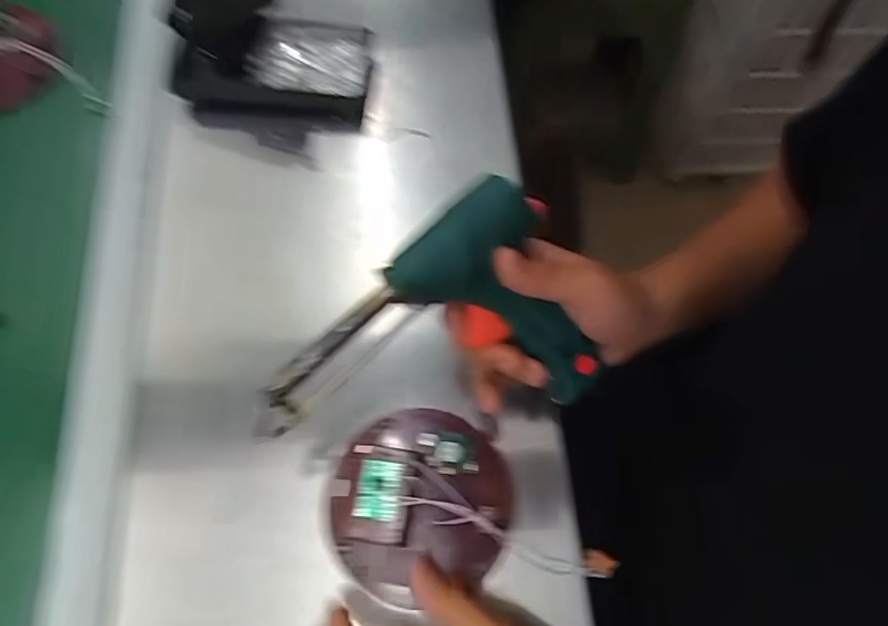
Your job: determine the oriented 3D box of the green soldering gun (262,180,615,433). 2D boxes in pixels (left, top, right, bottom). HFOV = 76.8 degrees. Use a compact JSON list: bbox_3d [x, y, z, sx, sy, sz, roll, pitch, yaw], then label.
[{"bbox_3d":[-0.002,0.027,0.327,0.177,0.045,0.137,-40,113,-8],"label":"green soldering gun"}]

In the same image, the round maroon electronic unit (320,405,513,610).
[{"bbox_3d":[-0.018,0.122,0.364,0.118,0.026,0.120,0,70,1],"label":"round maroon electronic unit"}]

